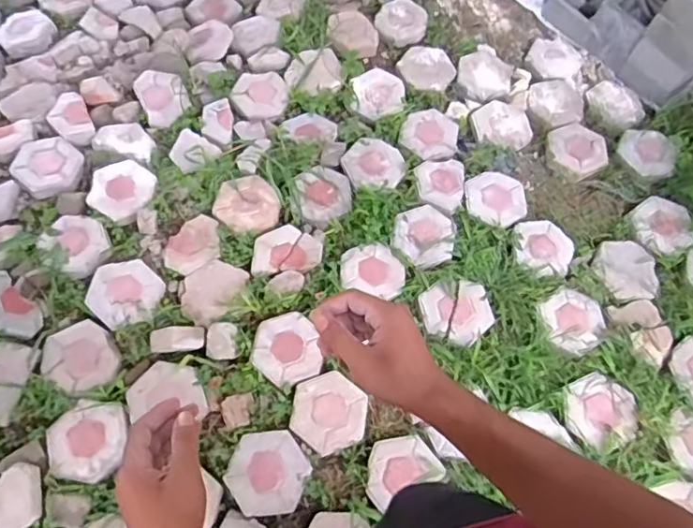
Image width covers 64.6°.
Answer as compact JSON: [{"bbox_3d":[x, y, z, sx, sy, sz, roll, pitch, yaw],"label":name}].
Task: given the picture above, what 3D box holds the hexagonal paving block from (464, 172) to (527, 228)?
[{"bbox_3d":[0.484,-0.214,1.767,0.199,0.045,0.164,19,65,5],"label":"hexagonal paving block"}]

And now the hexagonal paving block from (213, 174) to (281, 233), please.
[{"bbox_3d":[-0.309,-0.195,1.729,0.207,0.038,0.191,36,68,13],"label":"hexagonal paving block"}]

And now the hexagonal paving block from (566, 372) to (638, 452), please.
[{"bbox_3d":[0.704,0.405,1.511,0.190,0.021,0.199,13,65,3],"label":"hexagonal paving block"}]

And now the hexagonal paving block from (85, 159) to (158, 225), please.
[{"bbox_3d":[-0.716,-0.245,1.736,0.227,0.048,0.185,32,67,11],"label":"hexagonal paving block"}]

